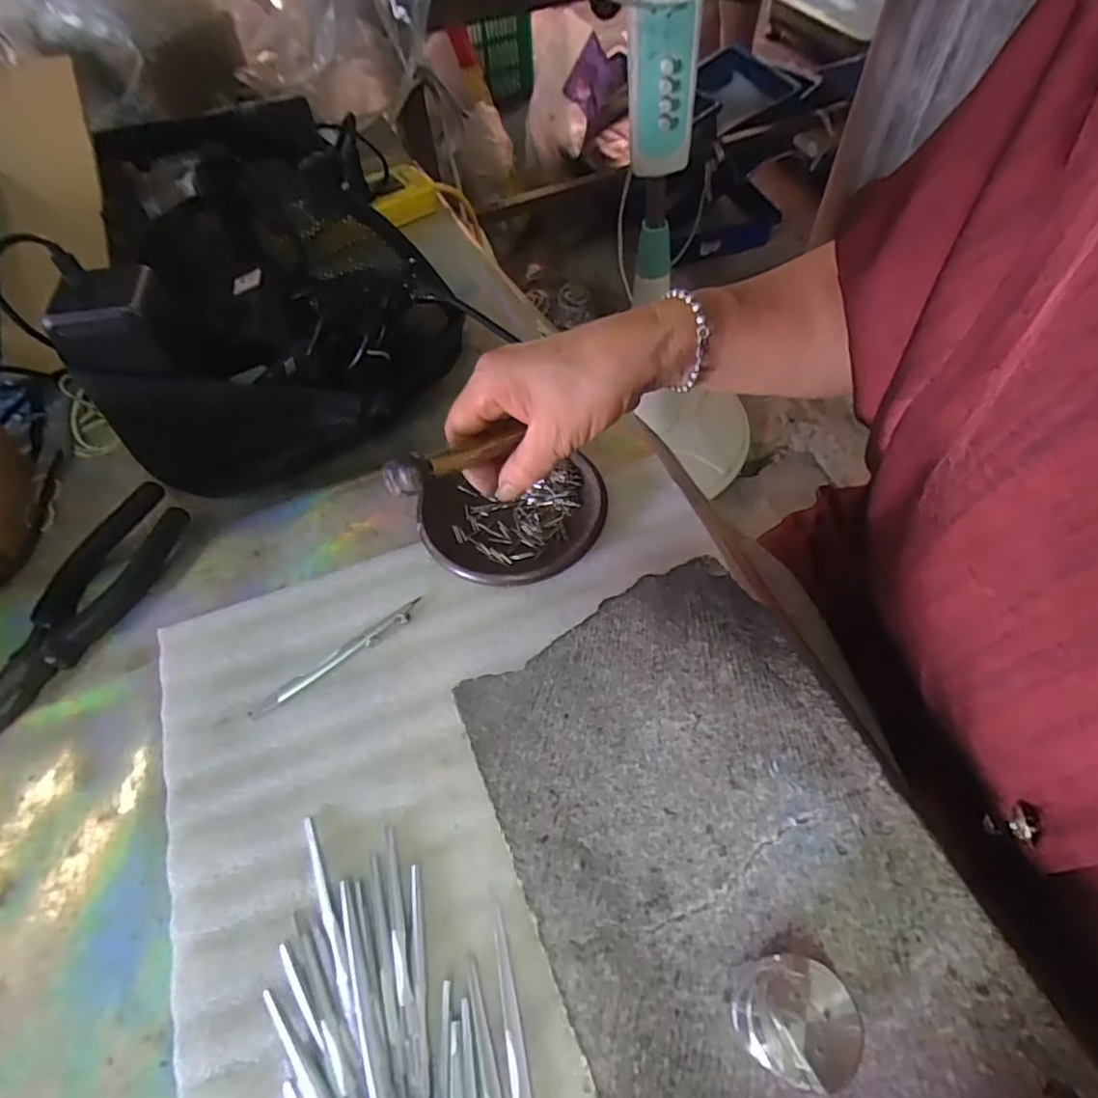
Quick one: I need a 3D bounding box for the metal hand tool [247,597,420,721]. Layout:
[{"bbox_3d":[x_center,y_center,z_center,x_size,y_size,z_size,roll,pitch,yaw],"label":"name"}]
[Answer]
[{"bbox_3d":[-0.118,0.060,0.343,0.105,0.004,0.011,-34,61,-16],"label":"metal hand tool"}]

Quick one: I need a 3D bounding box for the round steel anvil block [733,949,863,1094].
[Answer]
[{"bbox_3d":[0.078,0.150,0.197,0.034,0.023,0.032,-2,57,3],"label":"round steel anvil block"}]

